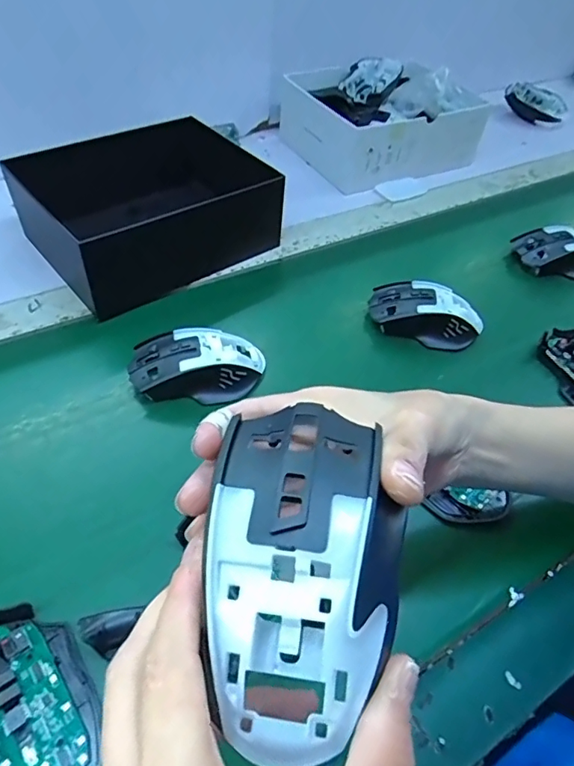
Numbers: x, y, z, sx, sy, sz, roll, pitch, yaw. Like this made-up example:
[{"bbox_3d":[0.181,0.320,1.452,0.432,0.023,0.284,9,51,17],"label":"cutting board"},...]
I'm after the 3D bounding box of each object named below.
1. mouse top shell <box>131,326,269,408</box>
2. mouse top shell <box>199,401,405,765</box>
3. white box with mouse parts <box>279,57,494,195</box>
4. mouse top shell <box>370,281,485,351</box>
[{"bbox_3d":[-0.077,-0.018,0.443,0.114,0.040,0.067,3,48,-3],"label":"mouse top shell"},{"bbox_3d":[0.007,0.057,0.171,0.068,0.037,0.107,8,48,1],"label":"mouse top shell"},{"bbox_3d":[0.141,-0.383,0.750,0.252,0.096,0.214,-18,53,-20],"label":"white box with mouse parts"},{"bbox_3d":[0.138,-0.068,0.509,0.113,0.045,0.062,19,49,10],"label":"mouse top shell"}]

